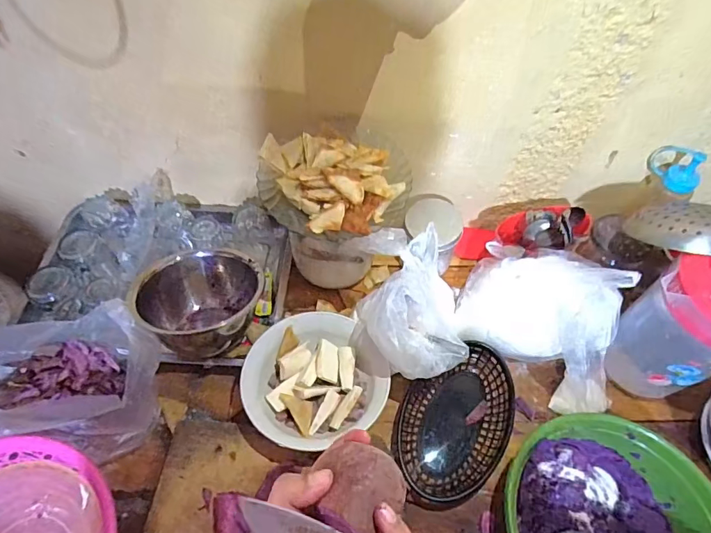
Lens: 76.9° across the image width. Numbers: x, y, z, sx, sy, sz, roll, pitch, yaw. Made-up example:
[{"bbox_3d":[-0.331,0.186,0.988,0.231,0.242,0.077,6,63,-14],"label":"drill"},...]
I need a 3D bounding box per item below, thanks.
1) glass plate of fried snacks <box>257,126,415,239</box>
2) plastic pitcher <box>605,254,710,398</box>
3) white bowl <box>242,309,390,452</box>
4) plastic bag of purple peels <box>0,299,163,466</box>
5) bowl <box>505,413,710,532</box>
[{"bbox_3d":[-0.021,-0.112,0.548,0.178,0.042,0.180,1,56,-2],"label":"glass plate of fried snacks"},{"bbox_3d":[0.405,0.081,0.550,0.108,0.214,0.109,-14,57,-12],"label":"plastic pitcher"},{"bbox_3d":[-0.057,0.150,0.603,0.175,0.058,0.171,-15,57,-12],"label":"white bowl"},{"bbox_3d":[-0.371,0.135,0.541,0.261,0.151,0.152,2,56,-1],"label":"plastic bag of purple peels"},{"bbox_3d":[0.275,0.287,0.503,0.226,0.088,0.211,1,56,-2],"label":"bowl"}]

